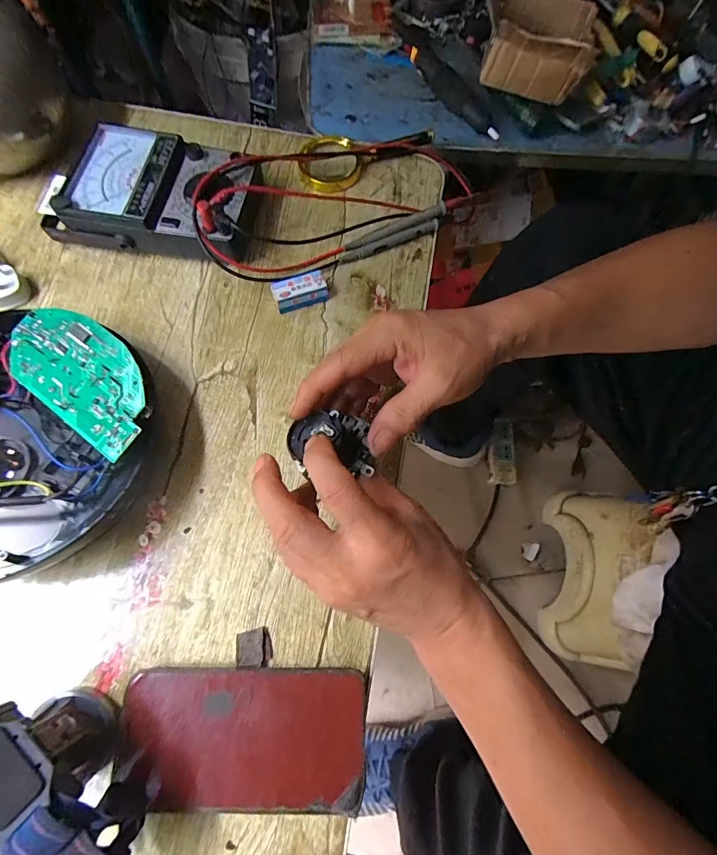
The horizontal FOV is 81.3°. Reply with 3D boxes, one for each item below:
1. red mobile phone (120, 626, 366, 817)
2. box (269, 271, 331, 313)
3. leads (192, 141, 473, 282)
[{"bbox_3d":[-0.079,0.201,0.287,0.163,0.021,0.099,1,72,-2],"label":"red mobile phone"},{"bbox_3d":[-0.055,-0.128,0.395,0.049,0.025,0.022,-16,73,-7],"label":"box"},{"bbox_3d":[-0.015,-0.242,0.412,0.296,0.066,0.138,-23,74,-9],"label":"leads"}]

